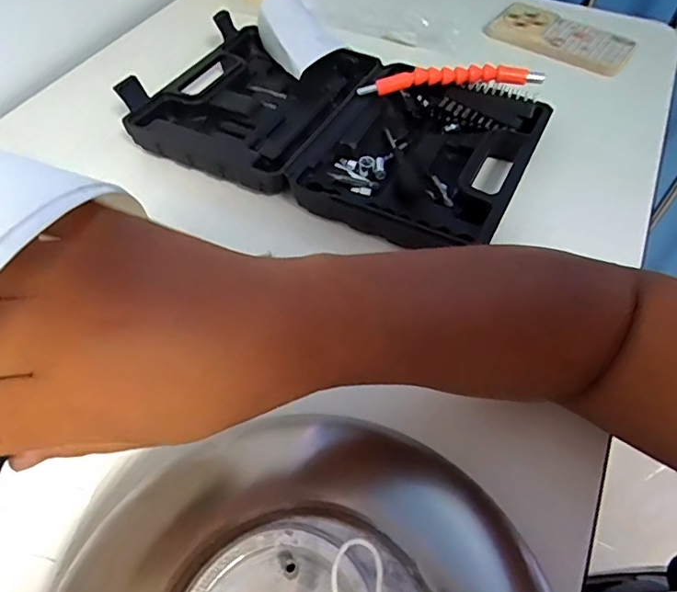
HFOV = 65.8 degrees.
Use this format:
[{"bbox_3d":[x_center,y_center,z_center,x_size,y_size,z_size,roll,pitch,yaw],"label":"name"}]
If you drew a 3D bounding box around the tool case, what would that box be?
[{"bbox_3d":[-0.004,-0.159,0.478,0.347,0.038,0.209,23,55,15],"label":"tool case"}]

